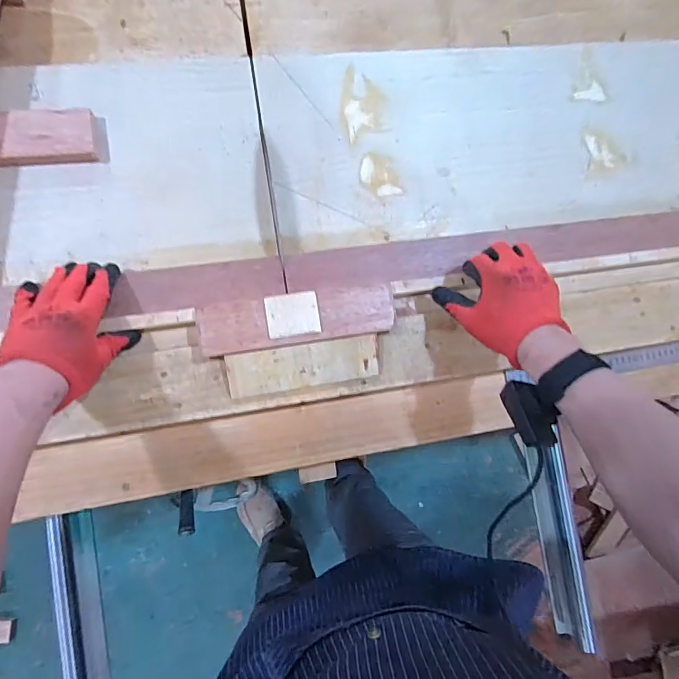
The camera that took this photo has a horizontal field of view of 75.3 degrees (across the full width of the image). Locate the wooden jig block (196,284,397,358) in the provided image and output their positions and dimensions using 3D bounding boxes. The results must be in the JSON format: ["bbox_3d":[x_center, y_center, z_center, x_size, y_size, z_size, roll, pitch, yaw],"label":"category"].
[{"bbox_3d":[-0.044,-0.023,0.500,0.219,0.014,0.057,-9,85,-8],"label":"wooden jig block"}]

